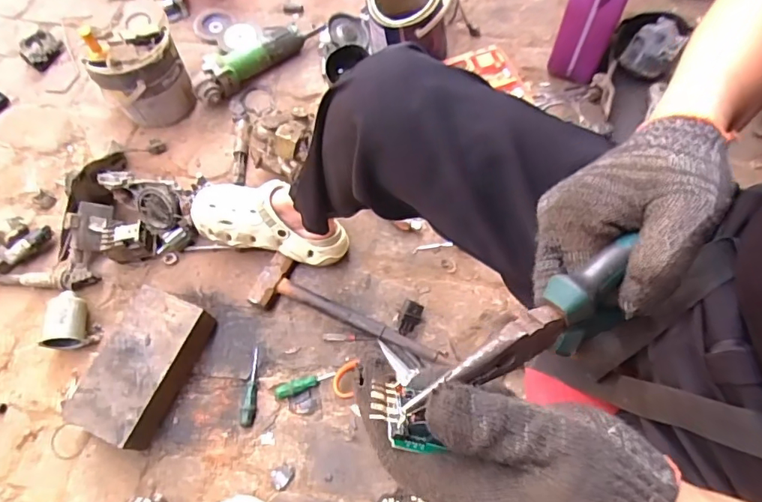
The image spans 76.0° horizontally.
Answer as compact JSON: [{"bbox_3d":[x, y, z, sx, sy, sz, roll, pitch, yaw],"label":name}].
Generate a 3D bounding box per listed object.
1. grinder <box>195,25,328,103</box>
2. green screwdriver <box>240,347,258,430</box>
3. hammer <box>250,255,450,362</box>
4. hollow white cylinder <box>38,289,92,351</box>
[{"bbox_3d":[-0.247,-0.394,0.983,0.294,0.063,0.085,-35,68,-12],"label":"grinder"},{"bbox_3d":[-0.198,0.211,0.756,0.023,0.020,0.116,5,66,6],"label":"green screwdriver"},{"bbox_3d":[-0.049,0.096,0.787,0.321,0.039,0.098,19,68,12],"label":"hammer"},{"bbox_3d":[-0.508,0.109,0.786,0.055,0.060,0.089,-12,65,-2],"label":"hollow white cylinder"}]

